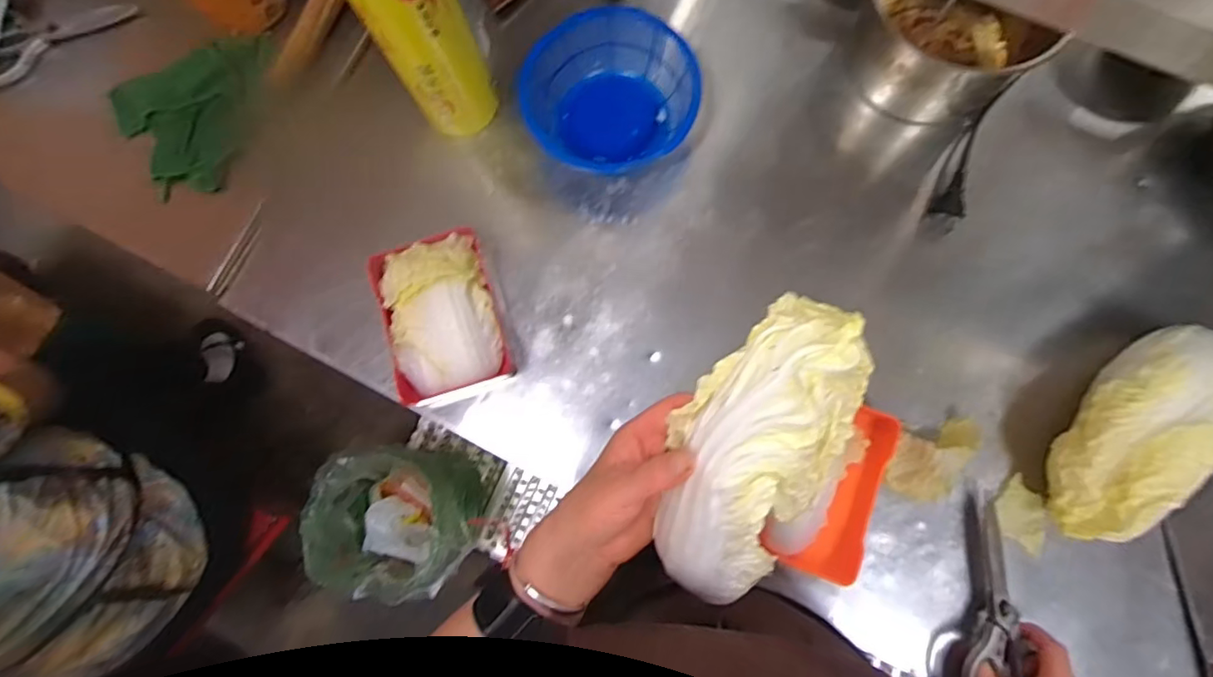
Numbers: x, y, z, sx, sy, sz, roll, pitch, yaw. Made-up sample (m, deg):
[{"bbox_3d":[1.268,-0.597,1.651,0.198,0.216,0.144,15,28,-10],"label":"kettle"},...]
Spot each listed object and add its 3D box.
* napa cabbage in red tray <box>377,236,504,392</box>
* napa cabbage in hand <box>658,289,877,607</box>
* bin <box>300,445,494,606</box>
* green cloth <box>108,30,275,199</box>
[{"bbox_3d":[-0.170,-0.024,0.587,0.103,0.056,0.147,-16,80,1],"label":"napa cabbage in red tray"},{"bbox_3d":[0.087,0.071,0.342,0.088,0.066,0.194,24,102,7],"label":"napa cabbage in hand"},{"bbox_3d":[-0.404,0.364,1.180,0.275,0.372,0.239,5,81,5],"label":"bin"},{"bbox_3d":[-0.452,-0.249,0.635,0.180,0.058,0.127,-25,80,0],"label":"green cloth"}]

